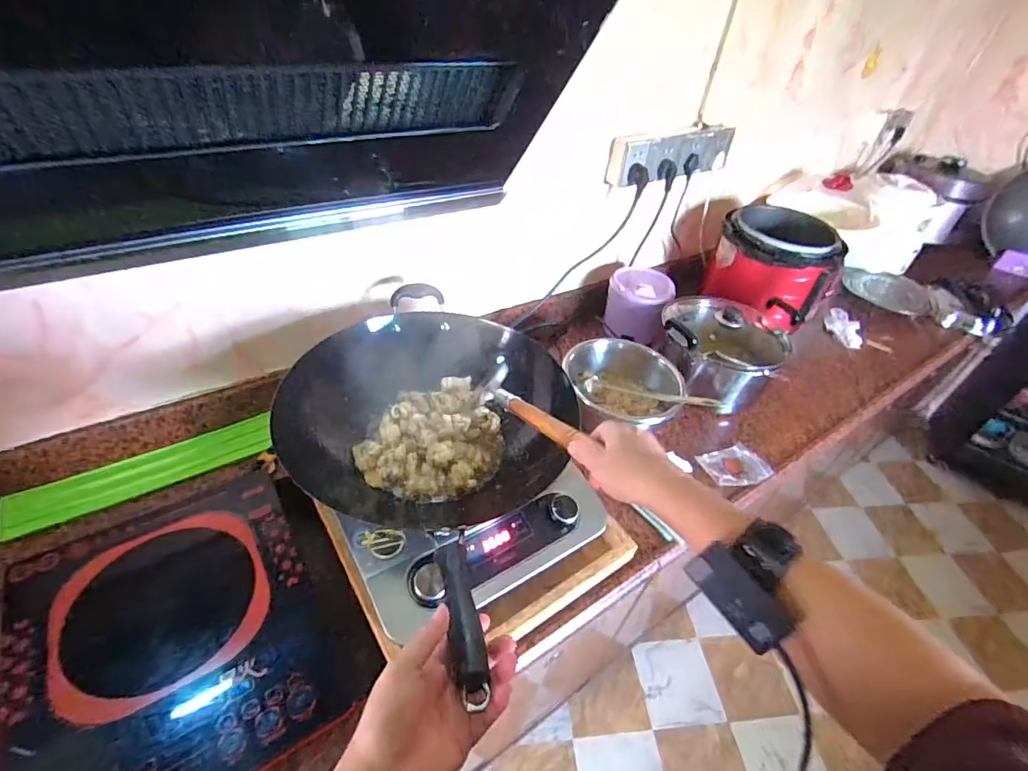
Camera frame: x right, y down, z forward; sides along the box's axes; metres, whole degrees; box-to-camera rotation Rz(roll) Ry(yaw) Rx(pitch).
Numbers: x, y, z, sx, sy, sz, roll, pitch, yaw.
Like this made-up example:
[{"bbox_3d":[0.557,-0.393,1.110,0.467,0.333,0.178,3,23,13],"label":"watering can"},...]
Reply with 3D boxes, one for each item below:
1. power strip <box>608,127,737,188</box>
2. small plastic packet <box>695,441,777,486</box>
[{"bbox_3d":[0.359,-0.516,1.071,0.342,0.089,0.073,-21,50,-28],"label":"power strip"},{"bbox_3d":[0.421,0.154,0.922,0.116,0.014,0.095,-13,39,-7],"label":"small plastic packet"}]

